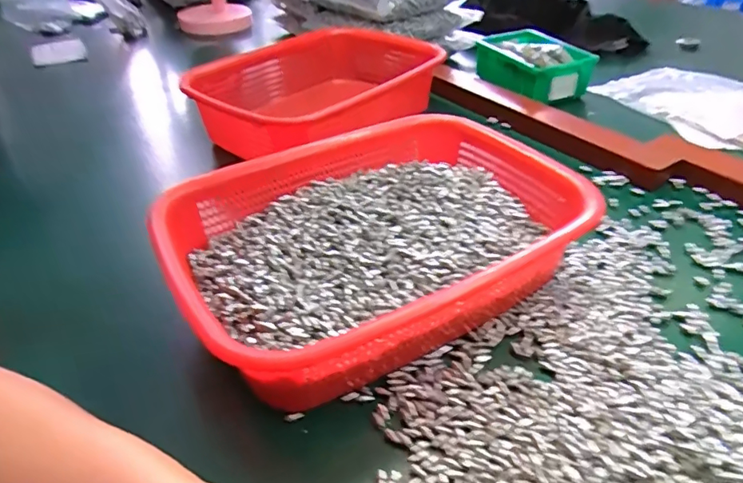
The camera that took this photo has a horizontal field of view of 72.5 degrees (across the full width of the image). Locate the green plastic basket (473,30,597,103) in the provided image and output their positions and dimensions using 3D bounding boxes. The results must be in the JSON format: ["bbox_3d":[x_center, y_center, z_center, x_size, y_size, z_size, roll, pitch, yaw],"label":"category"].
[{"bbox_3d":[0.219,-0.247,0.705,0.108,0.049,0.154,-12,38,-12],"label":"green plastic basket"}]

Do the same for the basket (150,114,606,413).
[{"bbox_3d":[0.008,-0.003,0.378,0.287,0.074,0.206,-24,42,-26],"label":"basket"}]

